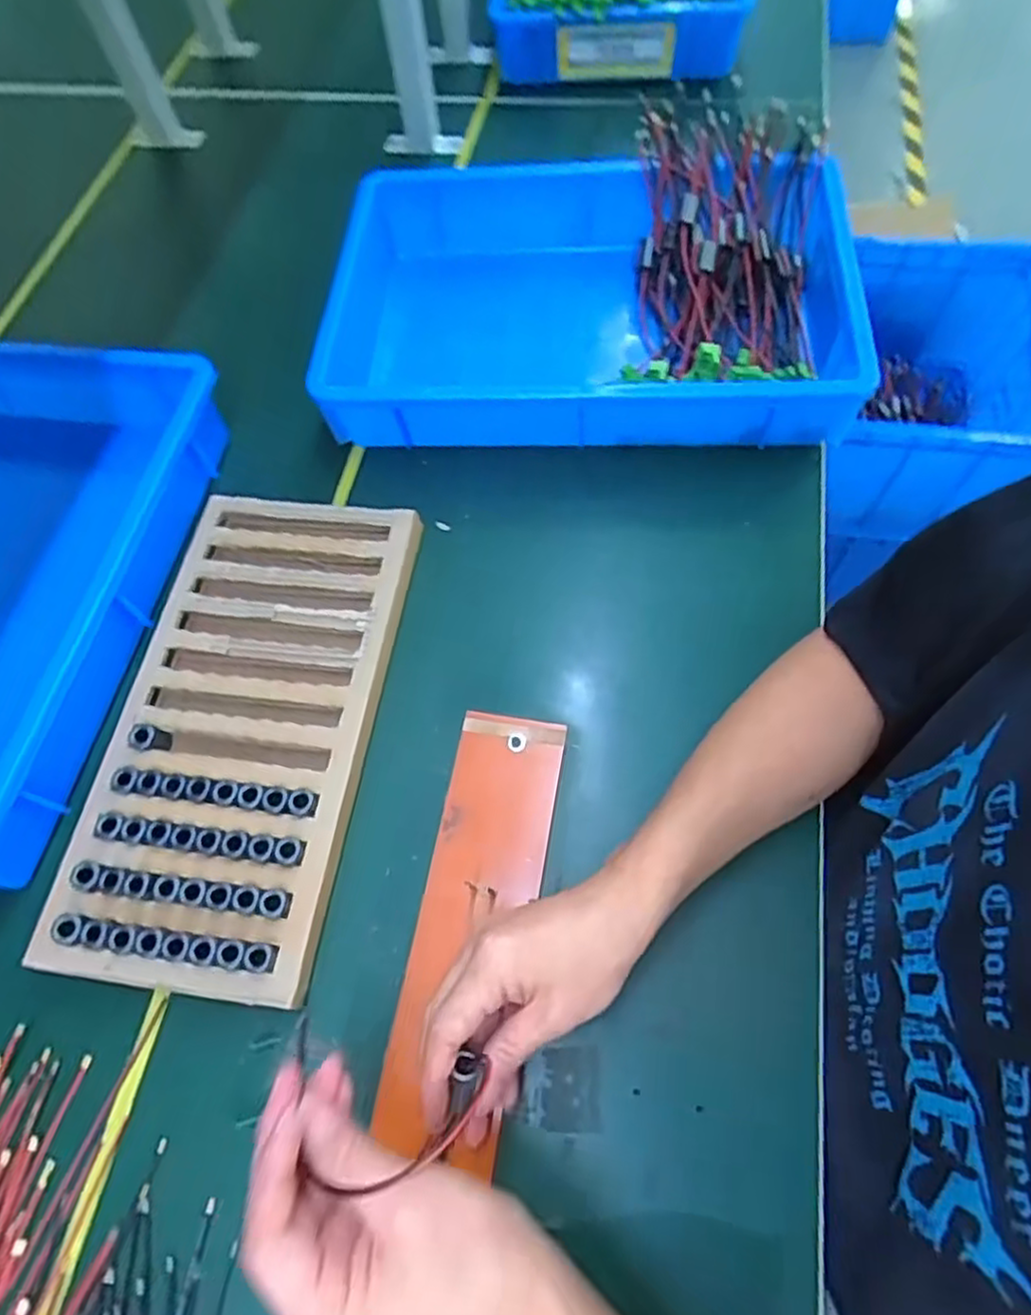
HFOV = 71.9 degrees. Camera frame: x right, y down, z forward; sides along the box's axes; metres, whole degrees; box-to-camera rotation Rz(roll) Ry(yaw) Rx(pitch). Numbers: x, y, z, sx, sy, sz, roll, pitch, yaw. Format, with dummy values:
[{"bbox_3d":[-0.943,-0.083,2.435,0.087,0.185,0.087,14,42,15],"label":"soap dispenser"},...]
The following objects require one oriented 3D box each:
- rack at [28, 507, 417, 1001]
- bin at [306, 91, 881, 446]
[{"bbox_3d":[-0.187,0.040,0.510,0.176,0.030,0.355,7,65,7],"label":"rack"},{"bbox_3d":[0.064,-0.324,0.628,0.434,0.114,0.294,1,64,5],"label":"bin"}]

